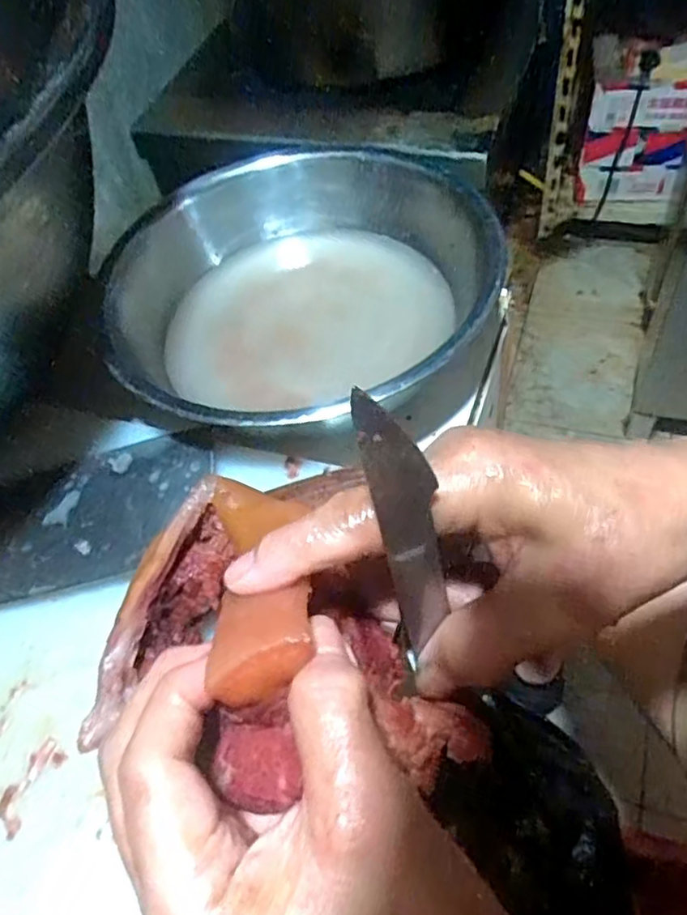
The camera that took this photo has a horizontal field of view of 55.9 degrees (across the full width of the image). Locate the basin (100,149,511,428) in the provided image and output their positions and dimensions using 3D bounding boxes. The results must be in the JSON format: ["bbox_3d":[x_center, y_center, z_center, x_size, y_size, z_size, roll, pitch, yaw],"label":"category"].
[{"bbox_3d":[-0.028,-0.123,0.476,0.265,0.077,0.279,13,59,17],"label":"basin"}]

